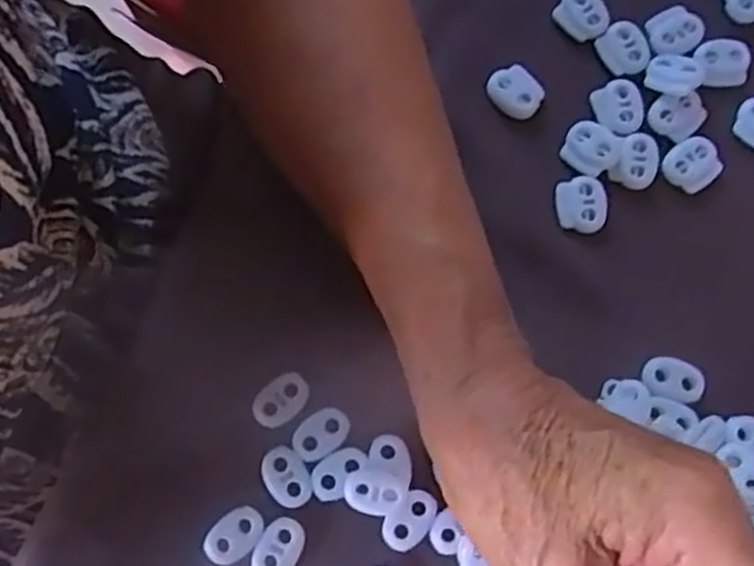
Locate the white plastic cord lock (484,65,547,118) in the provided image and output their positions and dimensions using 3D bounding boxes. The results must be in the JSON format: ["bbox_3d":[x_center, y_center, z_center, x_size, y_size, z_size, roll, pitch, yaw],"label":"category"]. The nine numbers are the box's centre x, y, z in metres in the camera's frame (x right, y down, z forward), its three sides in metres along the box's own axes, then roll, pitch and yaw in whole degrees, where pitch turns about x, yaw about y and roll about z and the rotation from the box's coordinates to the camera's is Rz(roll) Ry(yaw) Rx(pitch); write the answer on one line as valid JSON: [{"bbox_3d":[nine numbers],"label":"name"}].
[{"bbox_3d":[0.056,-0.077,0.321,0.018,0.005,0.022,-44,81,-7],"label":"white plastic cord lock"}]

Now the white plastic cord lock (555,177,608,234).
[{"bbox_3d":[0.080,-0.031,0.311,0.020,0.005,0.021,4,79,1],"label":"white plastic cord lock"}]

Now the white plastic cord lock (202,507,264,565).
[{"bbox_3d":[-0.052,0.091,0.286,0.024,0.004,0.014,-41,81,-7],"label":"white plastic cord lock"}]

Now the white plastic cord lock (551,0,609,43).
[{"bbox_3d":[0.085,-0.111,0.328,0.021,0.005,0.019,43,82,8],"label":"white plastic cord lock"}]

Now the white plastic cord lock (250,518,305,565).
[{"bbox_3d":[-0.035,0.096,0.285,0.015,0.004,0.023,27,80,6],"label":"white plastic cord lock"}]

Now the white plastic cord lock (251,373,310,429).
[{"bbox_3d":[-0.036,0.044,0.296,0.015,0.004,0.023,43,82,8],"label":"white plastic cord lock"}]

